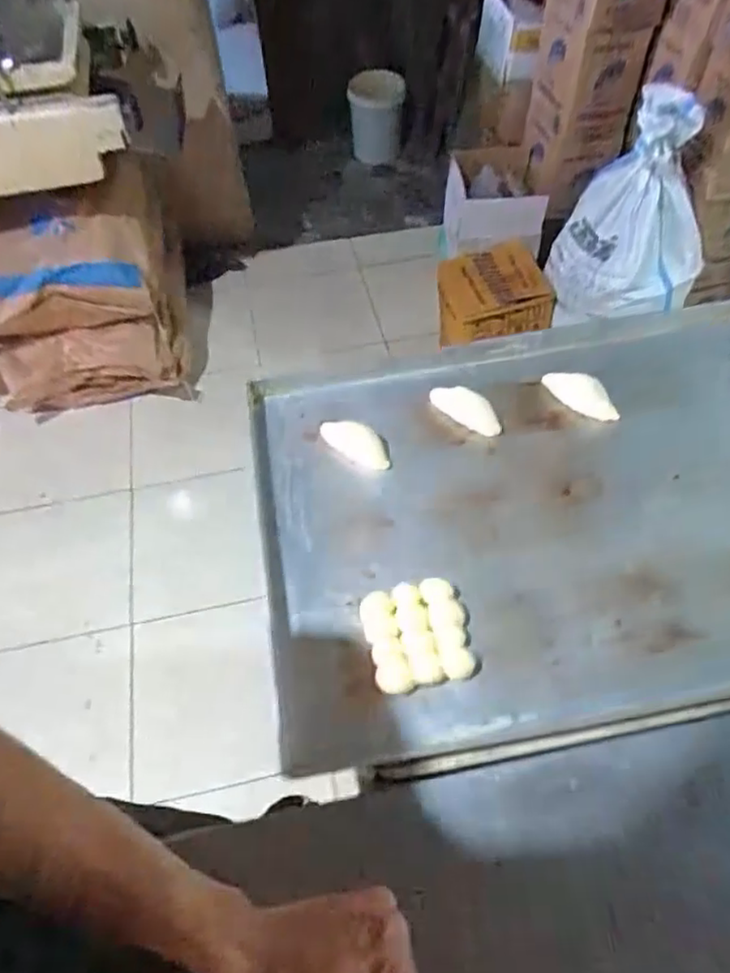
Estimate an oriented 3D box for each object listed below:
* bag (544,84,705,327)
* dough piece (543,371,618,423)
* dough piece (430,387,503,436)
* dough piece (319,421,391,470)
[{"bbox_3d":[0.622,-0.623,1.496,0.327,0.472,0.192,31,62,23],"label":"bag"},{"bbox_3d":[0.246,-0.106,0.726,0.090,0.018,0.035,37,64,27],"label":"dough piece"},{"bbox_3d":[0.114,-0.088,0.723,0.086,0.022,0.032,28,60,23],"label":"dough piece"},{"bbox_3d":[-0.009,-0.049,0.704,0.089,0.019,0.035,28,60,23],"label":"dough piece"}]

